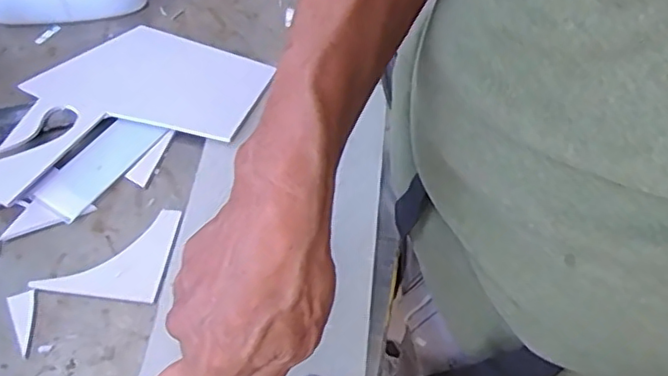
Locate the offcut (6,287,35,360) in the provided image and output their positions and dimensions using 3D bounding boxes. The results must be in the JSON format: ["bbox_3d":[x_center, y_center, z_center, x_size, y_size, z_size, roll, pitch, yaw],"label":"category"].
[{"bbox_3d":[-0.198,0.085,0.396,0.016,0.004,0.042,-23,61,-15],"label":"offcut"}]

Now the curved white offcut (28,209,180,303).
[{"bbox_3d":[-0.153,0.042,0.424,0.079,0.004,0.068,6,58,2],"label":"curved white offcut"}]

